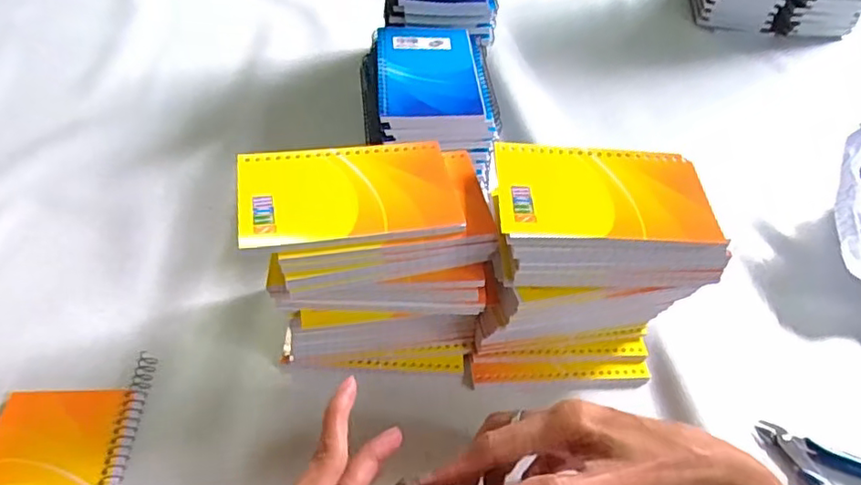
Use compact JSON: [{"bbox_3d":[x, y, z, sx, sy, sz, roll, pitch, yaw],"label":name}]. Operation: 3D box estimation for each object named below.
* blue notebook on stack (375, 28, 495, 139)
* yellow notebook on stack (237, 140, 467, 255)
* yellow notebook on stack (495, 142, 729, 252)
[{"bbox_3d":[0.002,-0.136,0.498,0.090,0.017,0.147,0,48,-6],"label":"blue notebook on stack"},{"bbox_3d":[-0.050,-0.031,0.369,0.128,0.009,0.082,-7,49,-11],"label":"yellow notebook on stack"},{"bbox_3d":[0.106,-0.030,0.370,0.128,0.009,0.079,3,48,-2],"label":"yellow notebook on stack"}]

